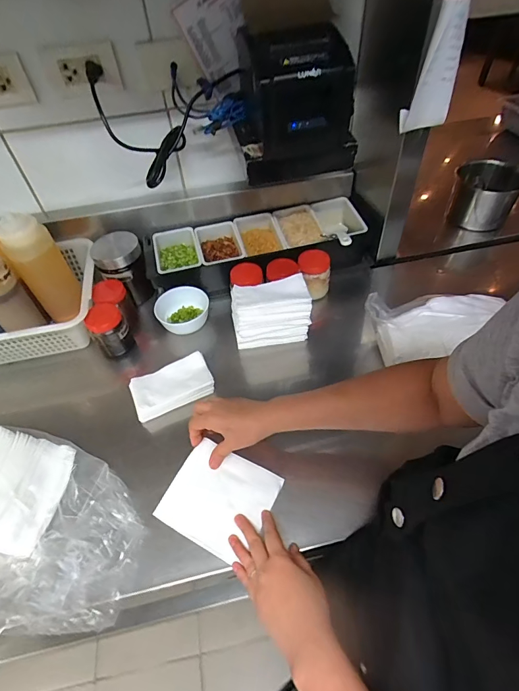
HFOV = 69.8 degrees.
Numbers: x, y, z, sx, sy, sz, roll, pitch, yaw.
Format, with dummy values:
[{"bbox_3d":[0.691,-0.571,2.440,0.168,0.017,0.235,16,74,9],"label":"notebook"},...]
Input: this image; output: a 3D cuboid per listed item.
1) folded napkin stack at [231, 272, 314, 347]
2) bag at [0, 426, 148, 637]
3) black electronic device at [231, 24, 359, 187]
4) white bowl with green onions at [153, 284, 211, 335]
[{"bbox_3d":[0.020,-0.061,0.687,0.137,0.104,0.077,-8,51,-3],"label":"folded napkin stack"},{"bbox_3d":[-0.352,0.211,0.476,0.383,0.122,0.230,9,52,10],"label":"bag"},{"bbox_3d":[0.054,-0.388,0.608,0.179,0.187,0.168,-13,51,-7],"label":"black electronic device"},{"bbox_3d":[-0.154,-0.069,0.748,0.110,0.046,0.093,-14,51,-8],"label":"white bowl with green onions"}]

